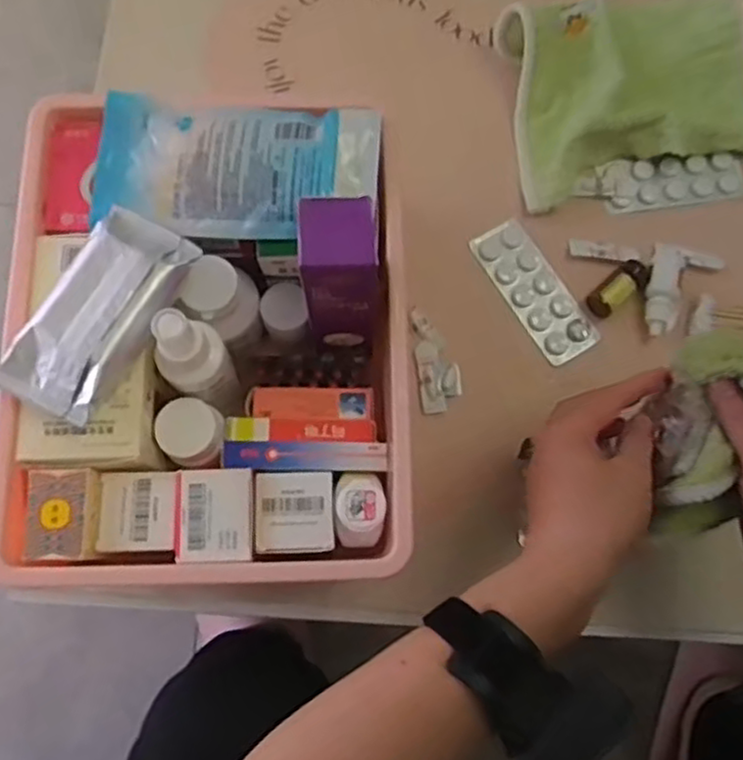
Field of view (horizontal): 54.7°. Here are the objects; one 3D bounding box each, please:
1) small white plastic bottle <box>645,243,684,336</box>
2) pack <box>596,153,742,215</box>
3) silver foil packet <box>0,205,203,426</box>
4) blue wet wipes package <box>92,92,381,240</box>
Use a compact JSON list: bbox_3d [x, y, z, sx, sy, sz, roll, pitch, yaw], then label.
[{"bbox_3d":[0.223,-0.071,0.547,0.024,0.015,0.077,10,74,1],"label":"small white plastic bottle"},{"bbox_3d":[0.245,-0.162,0.582,0.115,0.012,0.045,-7,74,-4],"label":"pack"},{"bbox_3d":[-0.157,-0.039,0.418,0.059,0.033,0.124,28,76,5],"label":"silver foil packet"},{"bbox_3d":[-0.085,-0.135,0.453,0.174,0.020,0.088,4,74,0],"label":"blue wet wipes package"}]

